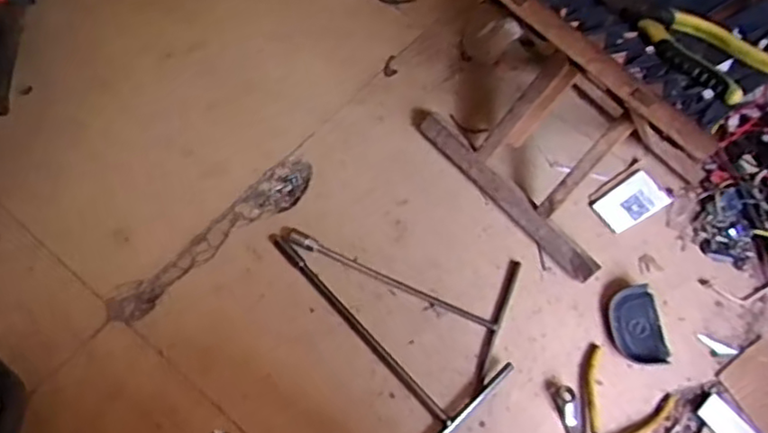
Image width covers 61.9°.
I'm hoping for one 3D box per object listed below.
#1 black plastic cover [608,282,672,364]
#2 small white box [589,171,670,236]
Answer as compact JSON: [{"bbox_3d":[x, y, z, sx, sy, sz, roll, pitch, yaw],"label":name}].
[{"bbox_3d":[0.307,0.128,0.775,0.064,0.014,0.093,3,63,-3],"label":"black plastic cover"},{"bbox_3d":[0.328,-0.021,0.845,0.100,0.015,0.058,-30,69,-17],"label":"small white box"}]

